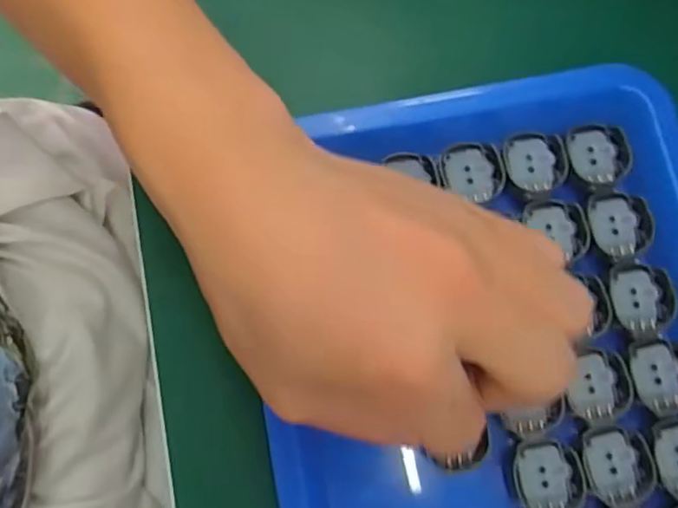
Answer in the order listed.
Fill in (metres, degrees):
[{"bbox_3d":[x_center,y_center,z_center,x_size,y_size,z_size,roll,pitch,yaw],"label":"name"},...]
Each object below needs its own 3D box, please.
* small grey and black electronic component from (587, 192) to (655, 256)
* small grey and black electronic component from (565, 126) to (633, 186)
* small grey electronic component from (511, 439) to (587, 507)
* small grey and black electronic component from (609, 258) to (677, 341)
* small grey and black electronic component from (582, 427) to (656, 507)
[{"bbox_3d":[0.113,-0.012,0.249,0.024,0.006,0.025,-2,79,-2],"label":"small grey and black electronic component"},{"bbox_3d":[0.106,-0.040,0.254,0.025,0.009,0.025,4,78,-1],"label":"small grey and black electronic component"},{"bbox_3d":[0.078,0.084,0.231,0.025,0.004,0.028,-9,79,-3],"label":"small grey electronic component"},{"bbox_3d":[0.119,0.017,0.242,0.023,0.004,0.030,-10,79,-3],"label":"small grey and black electronic component"},{"bbox_3d":[0.103,0.079,0.230,0.024,0.005,0.027,-4,79,-2],"label":"small grey and black electronic component"}]

